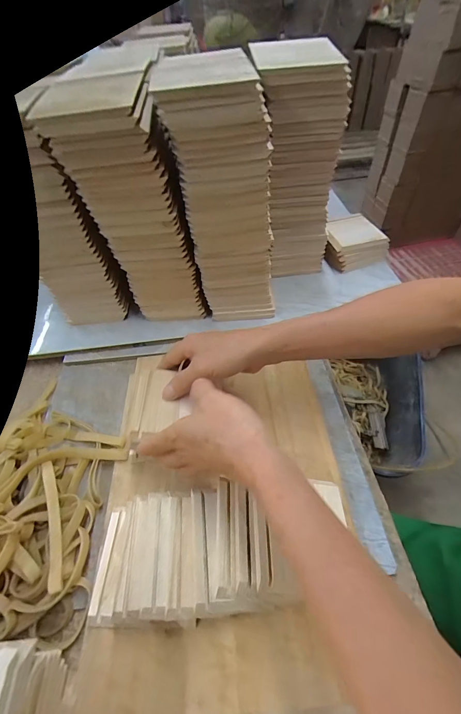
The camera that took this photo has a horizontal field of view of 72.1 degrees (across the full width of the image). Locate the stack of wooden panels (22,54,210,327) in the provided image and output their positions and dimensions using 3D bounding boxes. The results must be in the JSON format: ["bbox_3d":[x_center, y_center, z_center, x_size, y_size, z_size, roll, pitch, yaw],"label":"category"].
[{"bbox_3d":[-0.112,-0.165,0.414,0.119,0.299,0.091,-4,48,0],"label":"stack of wooden panels"}]

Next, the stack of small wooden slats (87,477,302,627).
[{"bbox_3d":[-0.044,0.178,0.292,0.167,0.044,0.105,-7,48,-3],"label":"stack of small wooden slats"}]

